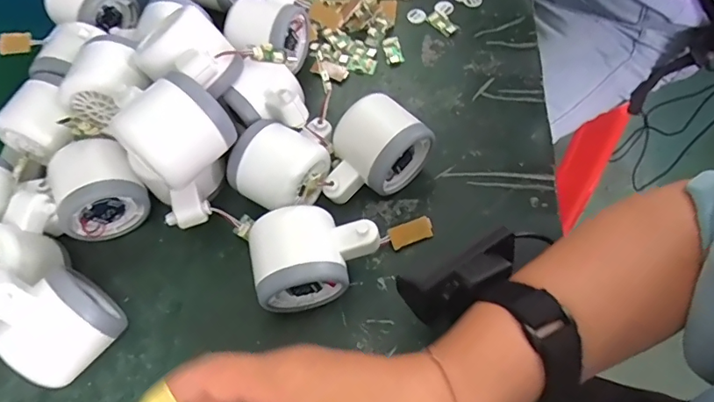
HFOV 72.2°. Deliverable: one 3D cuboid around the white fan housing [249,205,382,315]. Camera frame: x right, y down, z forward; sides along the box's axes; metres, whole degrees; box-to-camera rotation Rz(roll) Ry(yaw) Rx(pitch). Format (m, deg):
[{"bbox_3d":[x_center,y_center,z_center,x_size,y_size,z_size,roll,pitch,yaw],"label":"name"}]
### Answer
[{"bbox_3d":[-0.026,0.037,0.329,0.083,0.055,0.056,-14,63,-2],"label":"white fan housing"}]

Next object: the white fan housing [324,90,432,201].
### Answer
[{"bbox_3d":[0.008,-0.032,0.361,0.079,0.051,0.059,-42,68,-15],"label":"white fan housing"}]

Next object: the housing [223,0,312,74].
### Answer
[{"bbox_3d":[-0.074,-0.147,0.419,0.063,0.051,0.075,4,64,7],"label":"housing"}]

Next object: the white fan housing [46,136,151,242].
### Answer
[{"bbox_3d":[-0.189,-0.008,0.358,0.060,0.052,0.053,-28,65,-9],"label":"white fan housing"}]

